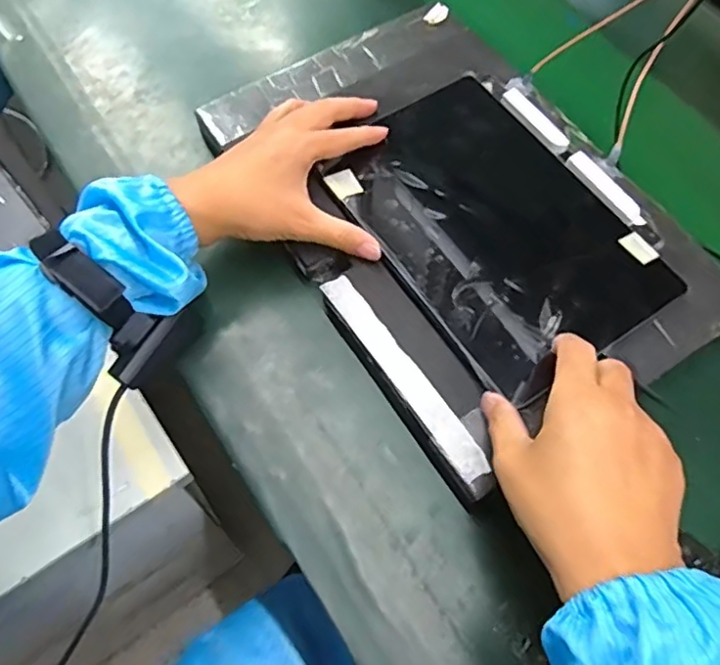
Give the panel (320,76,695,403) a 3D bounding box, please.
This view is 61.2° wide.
[{"bbox_3d":[0.100,-0.083,0.455,0.170,0.013,0.241,-31,70,-17],"label":"panel"}]

